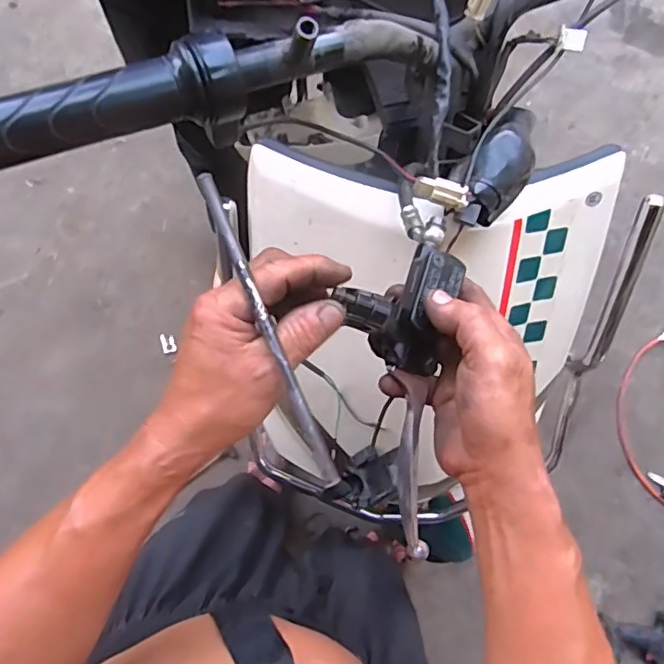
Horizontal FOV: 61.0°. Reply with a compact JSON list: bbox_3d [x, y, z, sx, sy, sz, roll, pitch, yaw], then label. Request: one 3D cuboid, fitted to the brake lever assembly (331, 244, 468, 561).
[{"bbox_3d":[0.049,0.050,0.372,0.075,0.049,0.200,-4,104,-2],"label":"brake lever assembly"}]

